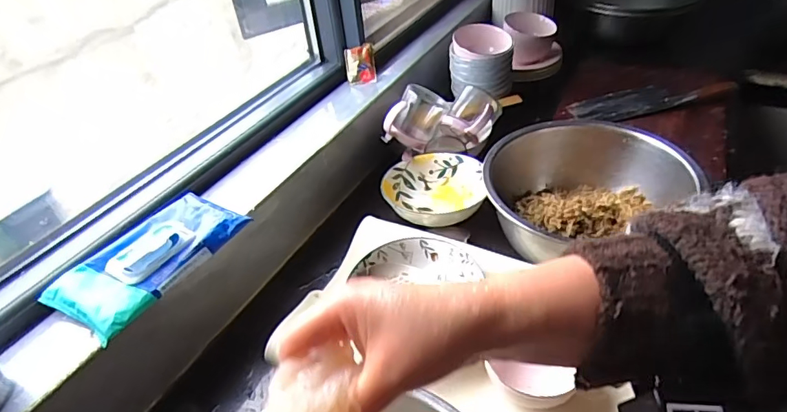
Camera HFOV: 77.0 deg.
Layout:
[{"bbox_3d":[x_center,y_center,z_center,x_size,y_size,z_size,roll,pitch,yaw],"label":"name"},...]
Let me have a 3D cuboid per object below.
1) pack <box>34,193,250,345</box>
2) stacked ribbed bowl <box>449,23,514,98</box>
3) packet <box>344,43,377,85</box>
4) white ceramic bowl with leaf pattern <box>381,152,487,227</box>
[{"bbox_3d":[-0.297,0.058,0.606,0.113,0.028,0.210,19,44,27],"label":"pack"},{"bbox_3d":[0.180,-0.297,1.008,0.123,0.112,0.141,6,40,14],"label":"stacked ribbed bowl"},{"bbox_3d":[-0.066,-0.277,0.970,0.060,0.076,0.019,-9,5,15],"label":"packet"},{"bbox_3d":[0.067,-0.020,0.839,0.160,0.064,0.164,-3,38,3],"label":"white ceramic bowl with leaf pattern"}]

